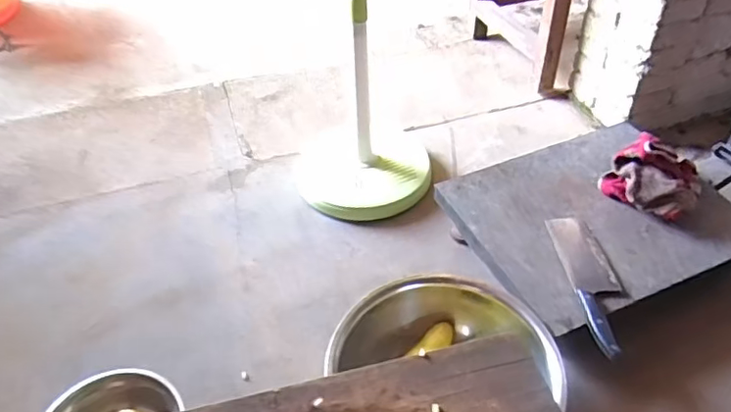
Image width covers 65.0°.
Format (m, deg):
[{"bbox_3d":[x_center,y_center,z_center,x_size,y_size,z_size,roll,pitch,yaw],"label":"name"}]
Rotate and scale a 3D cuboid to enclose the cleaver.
[{"bbox_3d":[0.400,0.123,1.006,0.081,0.025,0.315,-1,43,-2],"label":"cleaver"}]

